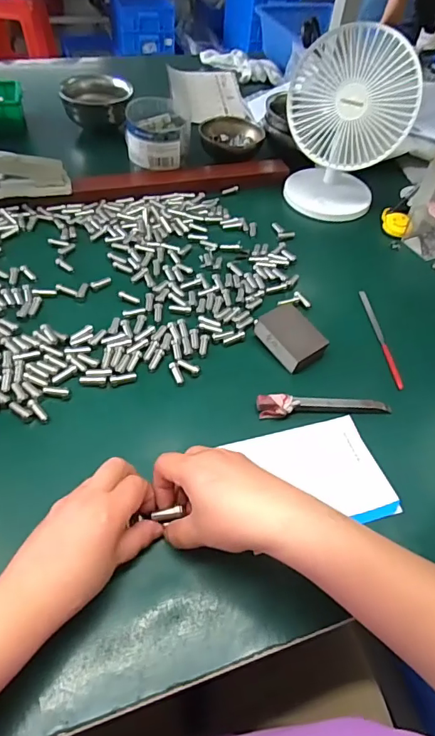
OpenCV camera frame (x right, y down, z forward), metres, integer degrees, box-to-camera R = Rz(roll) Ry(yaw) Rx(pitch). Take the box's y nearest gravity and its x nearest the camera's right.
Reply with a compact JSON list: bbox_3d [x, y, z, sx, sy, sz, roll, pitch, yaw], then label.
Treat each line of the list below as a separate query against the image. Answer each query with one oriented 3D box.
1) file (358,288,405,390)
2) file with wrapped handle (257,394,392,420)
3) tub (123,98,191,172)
[{"bbox_3d":[0.195,-0.039,0.564,0.009,0.011,0.159,-2,52,-6],"label":"file"},{"bbox_3d":[0.108,0.040,0.478,0.136,0.018,0.020,2,50,-6],"label":"file with wrapped handle"},{"bbox_3d":[-0.095,-0.370,0.756,0.097,0.085,0.115,-2,50,-9],"label":"tub"}]

